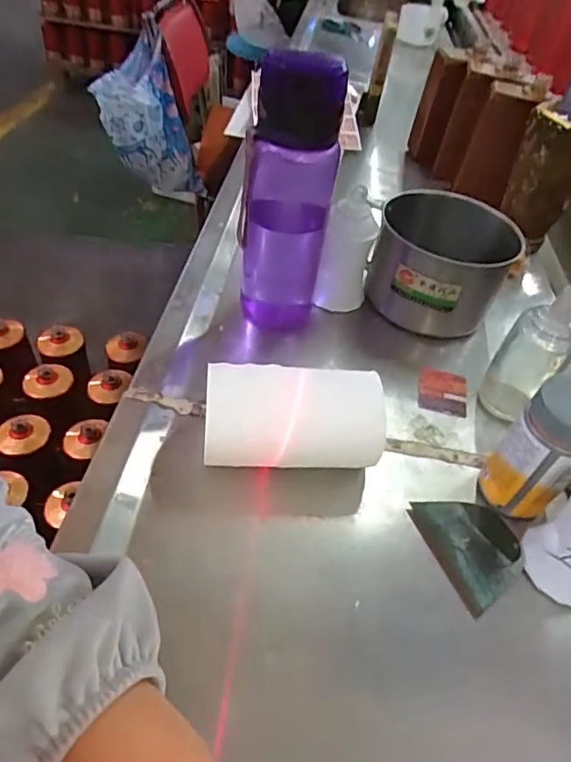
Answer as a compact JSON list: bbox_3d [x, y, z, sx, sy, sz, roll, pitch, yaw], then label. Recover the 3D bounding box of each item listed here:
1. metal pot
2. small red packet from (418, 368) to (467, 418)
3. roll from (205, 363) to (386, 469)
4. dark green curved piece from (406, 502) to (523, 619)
[{"bbox_3d":[0.154,-0.115,0.555,0.132,0.099,0.114,16,45,10],"label":"metal pot"},{"bbox_3d":[0.142,0.011,0.497,0.044,0.006,0.044,12,66,1],"label":"small red packet"},{"bbox_3d":[0.004,0.029,0.408,0.137,0.059,0.060,2,44,-5],"label":"roll"},{"bbox_3d":[0.135,0.115,0.388,0.063,0.014,0.080,-12,47,-18],"label":"dark green curved piece"}]

